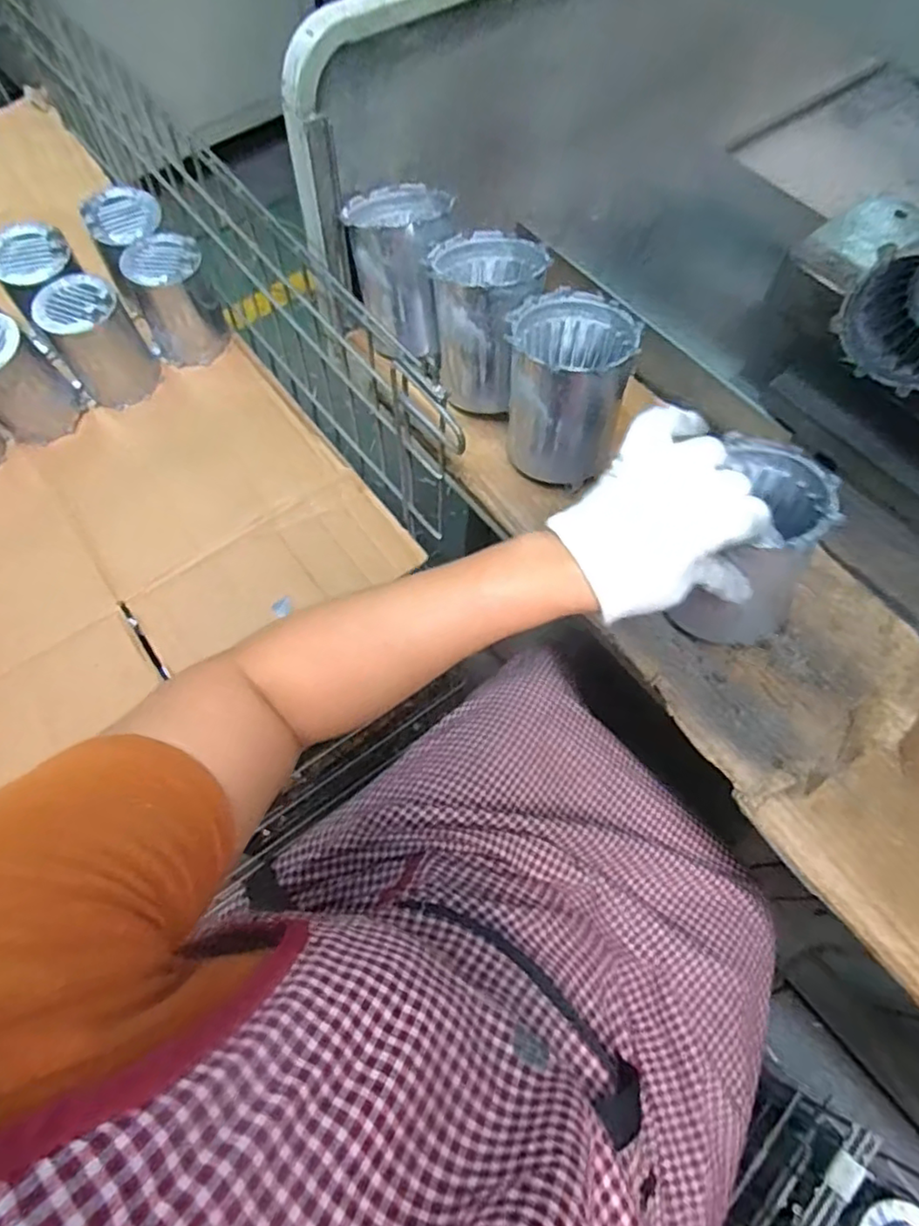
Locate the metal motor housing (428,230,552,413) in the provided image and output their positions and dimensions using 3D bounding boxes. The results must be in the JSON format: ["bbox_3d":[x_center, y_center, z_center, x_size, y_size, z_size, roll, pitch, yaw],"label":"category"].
[{"bbox_3d":[0.021,-0.254,0.541,0.091,0.108,0.107,16,67,6],"label":"metal motor housing"}]

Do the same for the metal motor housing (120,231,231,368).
[{"bbox_3d":[-0.346,-0.381,0.759,0.093,0.114,0.088,-29,70,-13],"label":"metal motor housing"}]

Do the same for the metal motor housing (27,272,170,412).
[{"bbox_3d":[-0.422,-0.319,0.731,0.091,0.117,0.090,-31,71,-14],"label":"metal motor housing"}]

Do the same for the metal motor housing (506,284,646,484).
[{"bbox_3d":[0.083,-0.180,0.502,0.094,0.101,0.110,12,67,4],"label":"metal motor housing"}]

